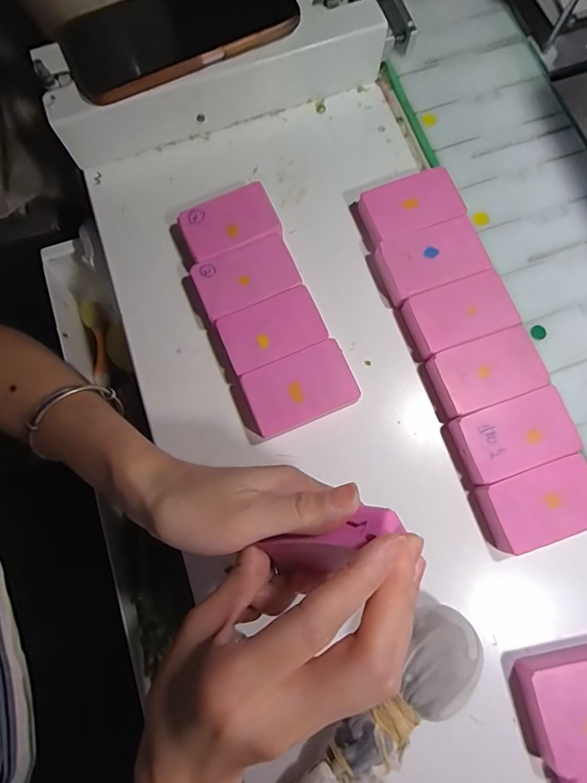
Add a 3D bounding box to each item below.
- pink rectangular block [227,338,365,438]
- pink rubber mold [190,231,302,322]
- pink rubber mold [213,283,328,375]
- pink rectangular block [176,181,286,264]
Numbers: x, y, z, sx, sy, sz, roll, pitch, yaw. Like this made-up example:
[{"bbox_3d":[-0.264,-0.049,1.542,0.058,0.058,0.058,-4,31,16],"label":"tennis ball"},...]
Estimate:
[{"bbox_3d":[0.001,0.001,0.284,0.076,0.023,0.045,-22,78,-7],"label":"pink rectangular block"},{"bbox_3d":[-0.033,-0.079,0.305,0.070,0.022,0.045,-24,78,-7],"label":"pink rubber mold"},{"bbox_3d":[-0.015,-0.040,0.294,0.066,0.023,0.043,-22,78,-7],"label":"pink rubber mold"},{"bbox_3d":[-0.047,-0.121,0.312,0.065,0.025,0.042,-24,78,-7],"label":"pink rectangular block"}]

